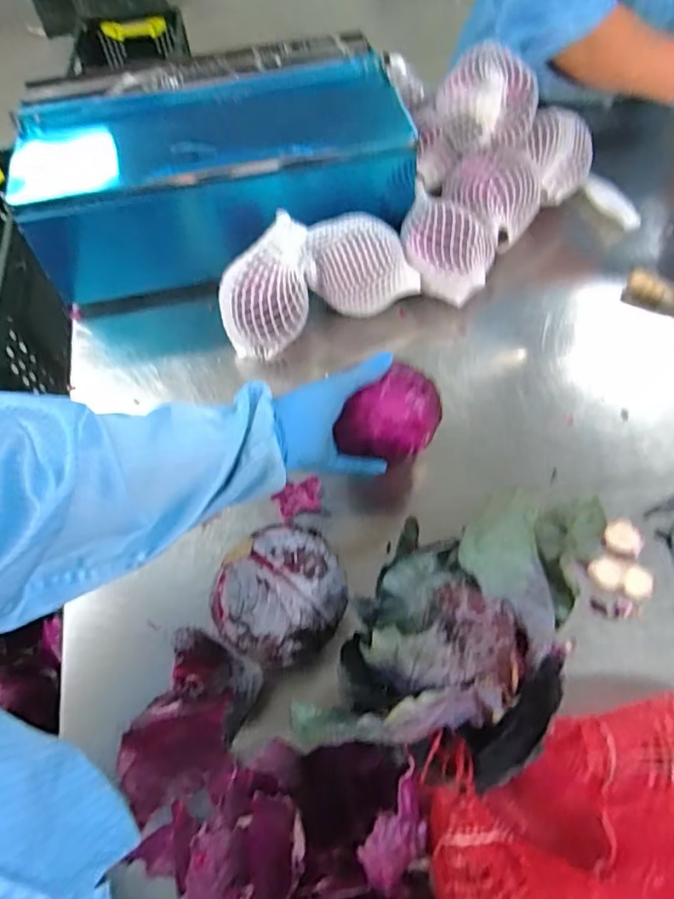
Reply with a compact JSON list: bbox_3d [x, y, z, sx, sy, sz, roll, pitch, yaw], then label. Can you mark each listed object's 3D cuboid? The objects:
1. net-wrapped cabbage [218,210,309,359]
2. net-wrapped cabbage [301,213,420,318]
[{"bbox_3d":[-0.084,-0.191,0.716,0.129,0.122,0.092,-39,65,-17],"label":"net-wrapped cabbage"},{"bbox_3d":[0.024,-0.234,0.744,0.137,0.107,0.095,-18,61,-7],"label":"net-wrapped cabbage"}]

